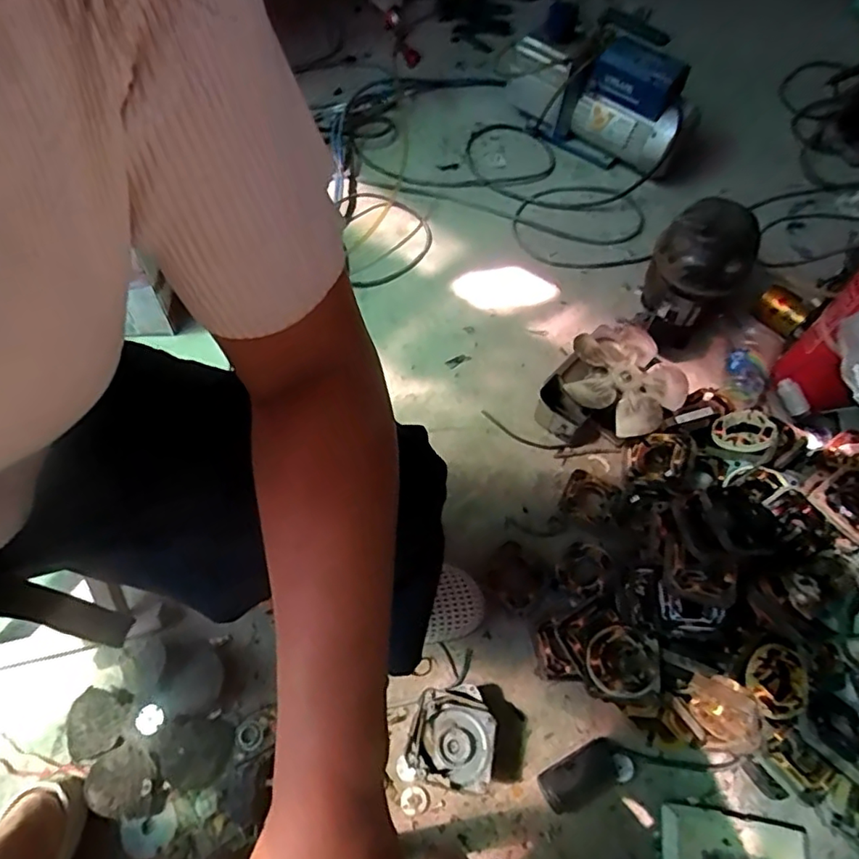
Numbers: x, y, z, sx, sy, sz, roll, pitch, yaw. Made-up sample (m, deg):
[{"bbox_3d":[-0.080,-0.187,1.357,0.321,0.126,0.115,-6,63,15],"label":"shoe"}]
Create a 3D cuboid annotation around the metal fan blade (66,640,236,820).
[{"bbox_3d":[-0.341,0.356,0.697,0.185,0.032,0.186,-12,63,-7],"label":"metal fan blade"}]

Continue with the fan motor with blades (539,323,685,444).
[{"bbox_3d":[0.295,-0.066,0.907,0.180,0.086,0.229,37,68,17],"label":"fan motor with blades"}]

